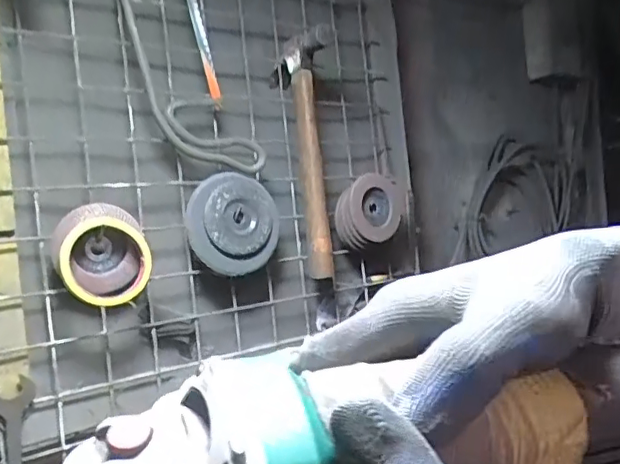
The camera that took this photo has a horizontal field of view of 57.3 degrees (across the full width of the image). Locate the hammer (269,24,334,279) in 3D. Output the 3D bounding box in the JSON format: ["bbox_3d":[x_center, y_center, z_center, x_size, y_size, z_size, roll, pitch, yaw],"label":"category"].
[{"bbox_3d":[-0.007,-0.106,0.795,0.056,0.335,0.114,-7,10,-34],"label":"hammer"}]

